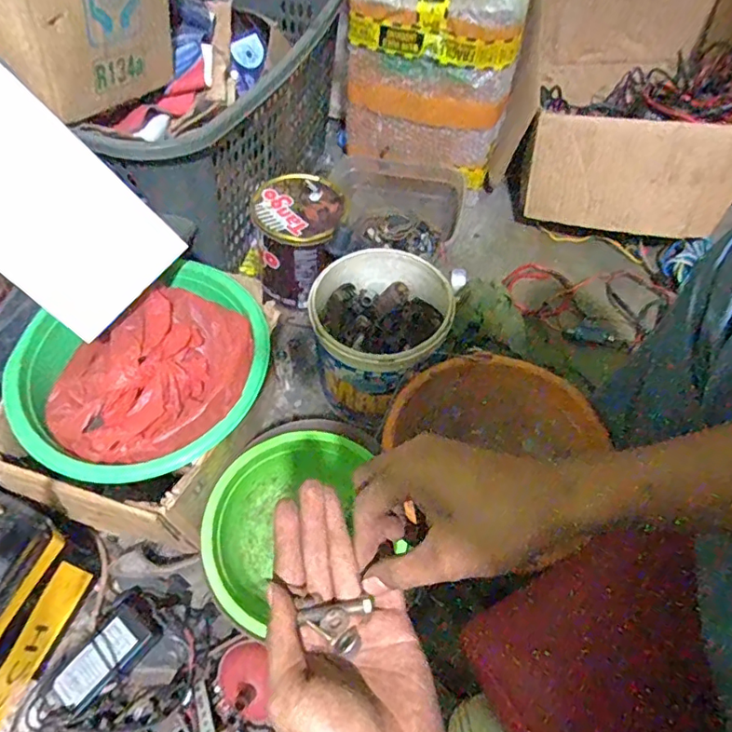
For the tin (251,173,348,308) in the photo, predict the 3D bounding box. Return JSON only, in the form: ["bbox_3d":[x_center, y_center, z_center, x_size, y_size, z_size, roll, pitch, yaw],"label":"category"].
[{"bbox_3d":[-0.103,-0.200,0.867,0.139,0.139,0.153,2,58,0],"label":"tin"}]

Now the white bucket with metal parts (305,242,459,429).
[{"bbox_3d":[0.018,-0.044,0.746,0.178,0.159,0.178,1,58,-1],"label":"white bucket with metal parts"}]

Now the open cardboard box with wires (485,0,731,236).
[{"bbox_3d":[0.492,-0.532,1.016,0.391,0.241,0.594,16,59,9],"label":"open cardboard box with wires"}]

